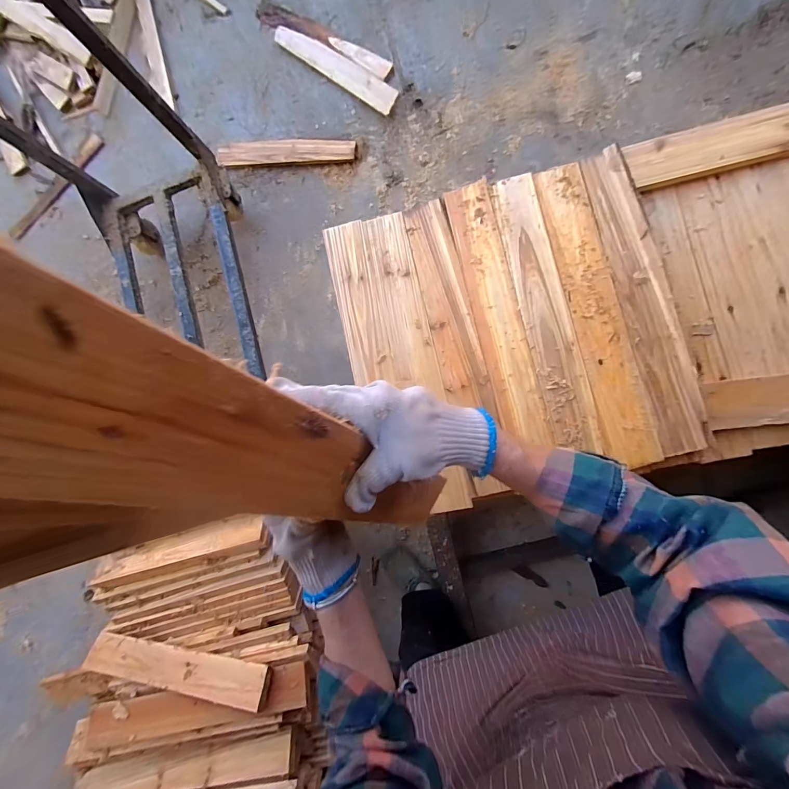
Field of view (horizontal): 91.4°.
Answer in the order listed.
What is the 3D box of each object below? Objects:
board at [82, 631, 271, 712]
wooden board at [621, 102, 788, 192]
[{"bbox_3d":[-0.447,0.560,0.783,0.437,0.027,0.074,-2,65,17],"label":"board"},{"bbox_3d":[0.608,-0.408,0.581,0.484,0.024,0.074,-11,85,10],"label":"wooden board"}]

